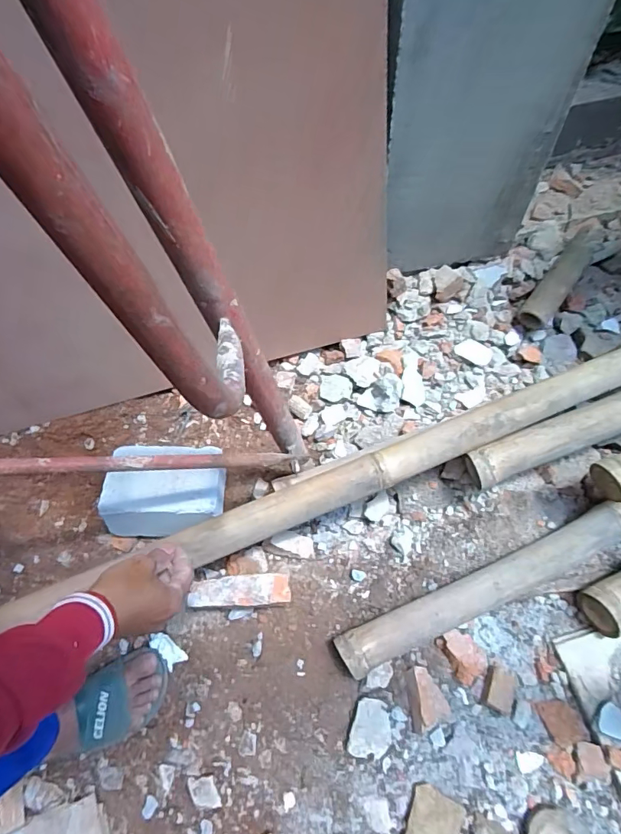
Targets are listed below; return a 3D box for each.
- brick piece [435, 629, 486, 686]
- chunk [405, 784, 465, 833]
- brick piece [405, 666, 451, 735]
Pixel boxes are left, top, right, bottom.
[{"bbox_3d":[0.244,0.375,0.732,0.056,0.032,0.074,-25,64,-10],"label":"brick piece"},{"bbox_3d":[0.171,0.573,0.644,0.068,0.012,0.084,19,65,12],"label":"chunk"},{"bbox_3d":[0.180,0.429,0.705,0.059,0.034,0.084,-6,62,0],"label":"brick piece"}]

